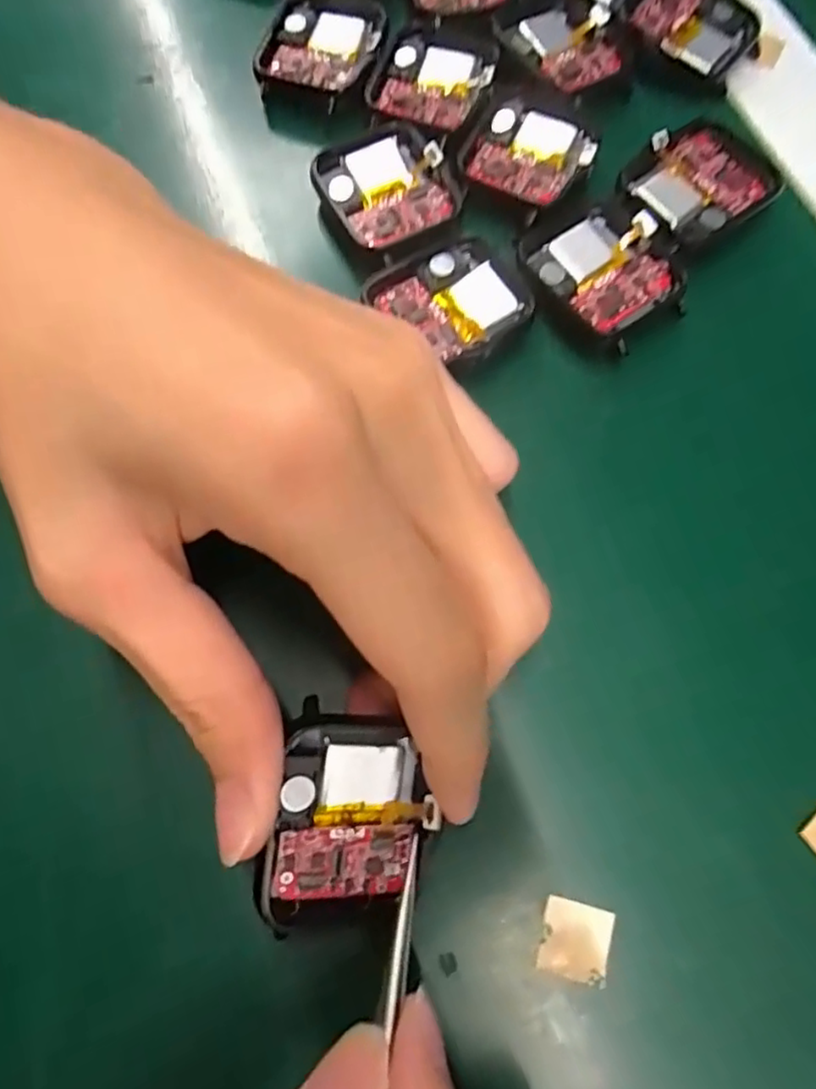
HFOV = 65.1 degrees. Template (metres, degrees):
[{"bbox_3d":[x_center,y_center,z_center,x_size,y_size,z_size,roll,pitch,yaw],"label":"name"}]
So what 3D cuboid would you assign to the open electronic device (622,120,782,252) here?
[{"bbox_3d":[0.089,-0.111,0.195,0.045,0.005,0.037,-31,75,-11],"label":"open electronic device"}]

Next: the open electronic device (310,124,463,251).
[{"bbox_3d":[-0.005,-0.109,0.195,0.040,0.008,0.039,-22,74,-8],"label":"open electronic device"}]

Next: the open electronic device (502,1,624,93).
[{"bbox_3d":[0.054,-0.167,0.213,0.034,0.005,0.037,-37,76,-12],"label":"open electronic device"}]

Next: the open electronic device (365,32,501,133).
[{"bbox_3d":[0.007,-0.150,0.207,0.036,0.007,0.040,17,72,4],"label":"open electronic device"}]

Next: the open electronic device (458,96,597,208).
[{"bbox_3d":[0.038,-0.122,0.197,0.036,0.005,0.037,28,73,8],"label":"open electronic device"}]

